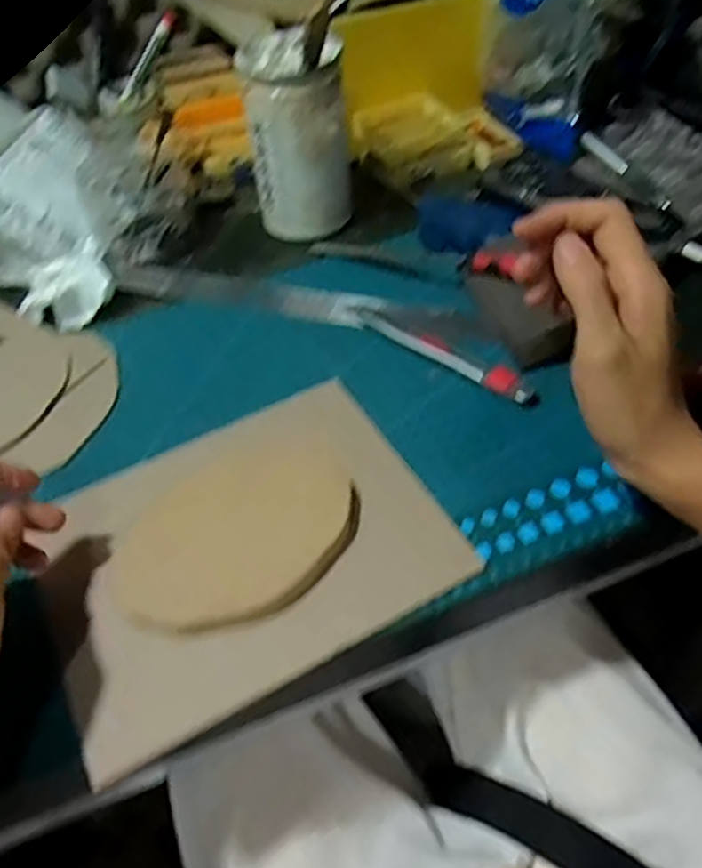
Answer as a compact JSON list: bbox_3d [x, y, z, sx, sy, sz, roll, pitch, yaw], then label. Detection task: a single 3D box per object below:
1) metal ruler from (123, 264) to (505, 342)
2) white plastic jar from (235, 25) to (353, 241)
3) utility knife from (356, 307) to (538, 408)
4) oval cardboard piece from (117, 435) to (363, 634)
[{"bbox_3d":[-0.042,-0.098,0.507,0.289,0.007,0.033,11,46,18],"label":"metal ruler"},{"bbox_3d":[-0.040,-0.224,0.534,0.074,0.131,0.073,-6,48,-1],"label":"white plastic jar"},{"bbox_3d":[0.058,-0.055,0.455,0.140,0.010,0.017,32,59,29],"label":"utility knife"},{"bbox_3d":[-0.060,0.050,0.375,0.132,0.014,0.097,-36,55,-23],"label":"oval cardboard piece"}]

